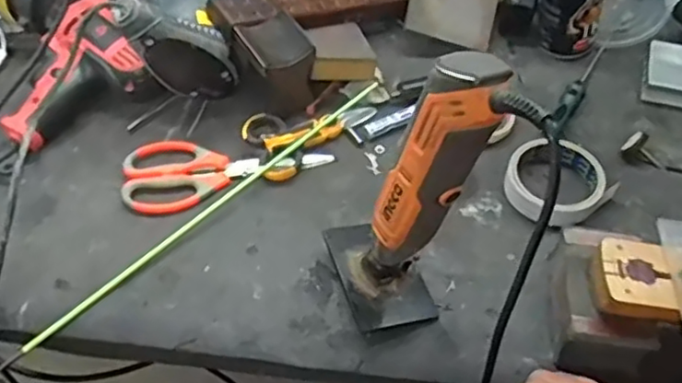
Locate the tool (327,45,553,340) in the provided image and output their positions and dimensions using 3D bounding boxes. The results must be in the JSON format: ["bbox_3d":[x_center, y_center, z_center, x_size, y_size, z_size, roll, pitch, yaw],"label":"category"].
[{"bbox_3d":[0.050,0.005,0.484,0.107,0.241,0.094,-9,53,-6],"label":"tool"}]

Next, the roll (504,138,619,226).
[{"bbox_3d":[0.202,-0.012,0.621,0.093,0.030,0.090,-24,56,-17],"label":"roll"}]

